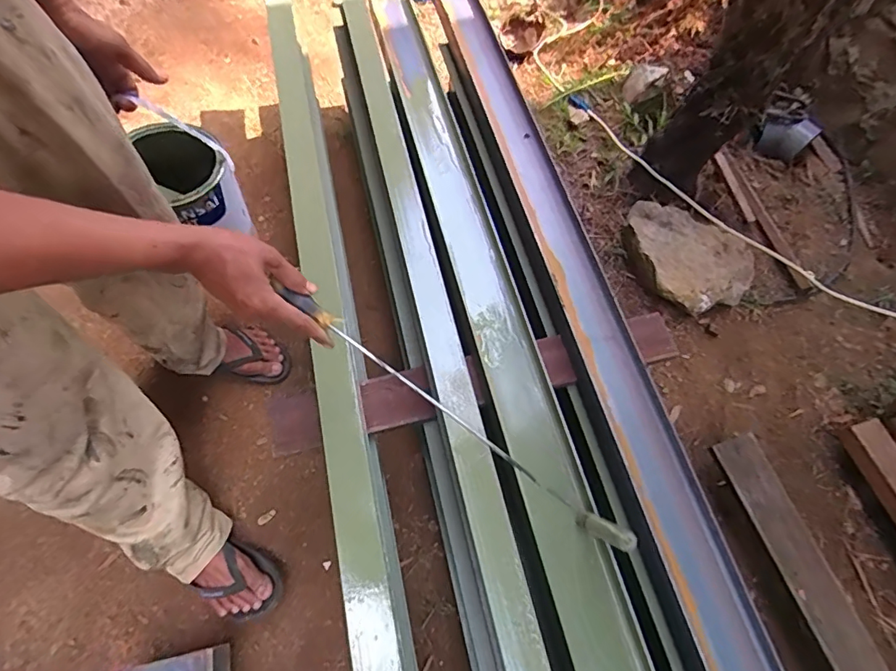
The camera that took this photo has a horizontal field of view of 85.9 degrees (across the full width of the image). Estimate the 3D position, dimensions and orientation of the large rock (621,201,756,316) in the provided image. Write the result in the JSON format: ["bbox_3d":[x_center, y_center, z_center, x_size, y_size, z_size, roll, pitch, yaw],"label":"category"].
[{"bbox_3d":[0.567,-0.192,1.174,0.334,0.092,0.230,41,69,13],"label":"large rock"}]

